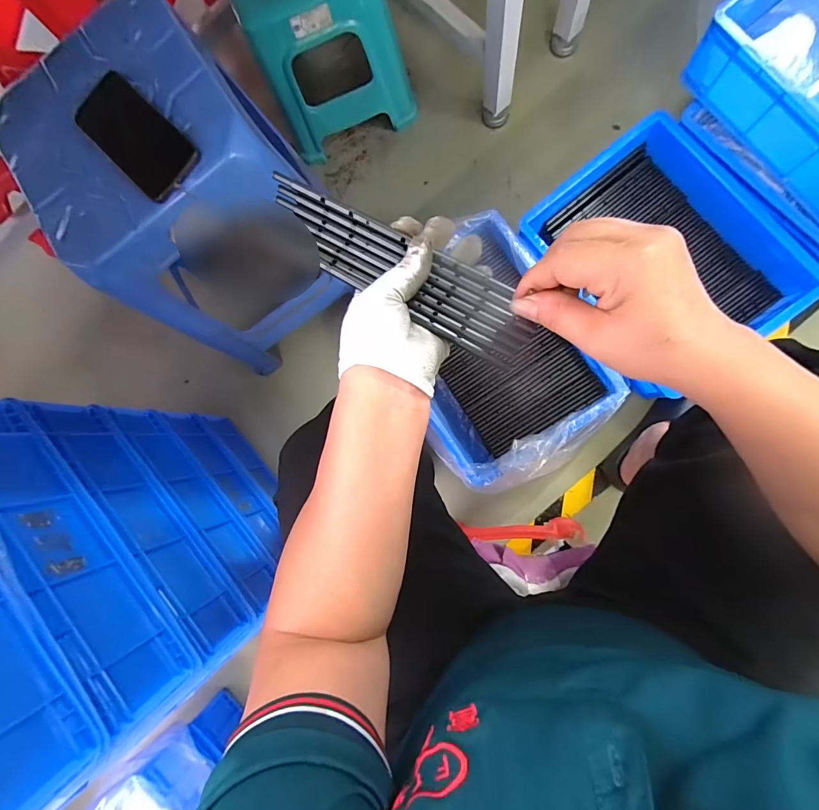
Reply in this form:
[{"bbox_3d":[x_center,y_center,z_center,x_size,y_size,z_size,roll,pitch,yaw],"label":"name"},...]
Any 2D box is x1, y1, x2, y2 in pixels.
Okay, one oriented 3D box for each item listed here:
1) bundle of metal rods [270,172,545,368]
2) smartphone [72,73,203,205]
[{"bbox_3d":[-0.006,-0.103,0.292,0.219,0.009,0.053,31,92,1],"label":"bundle of metal rods"},{"bbox_3d":[-0.300,-0.295,0.419,0.157,0.012,0.074,44,94,8],"label":"smartphone"}]

